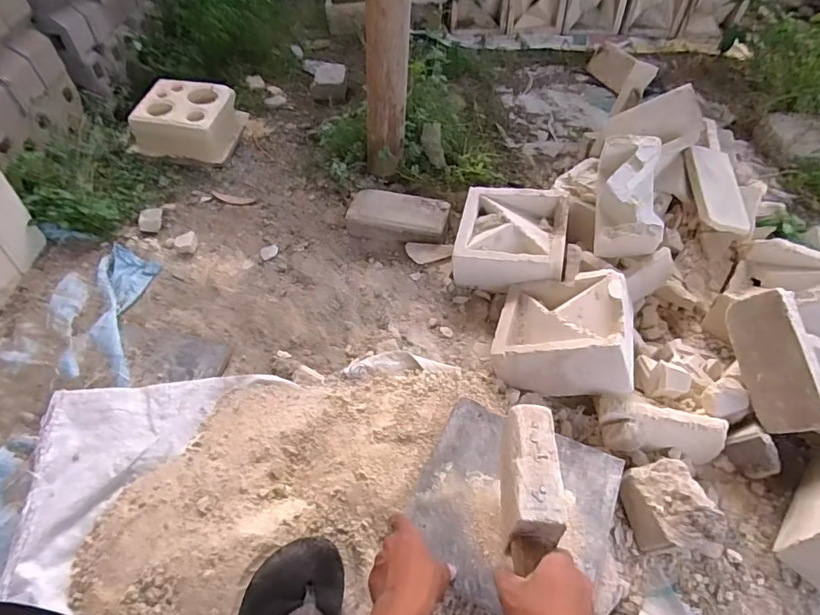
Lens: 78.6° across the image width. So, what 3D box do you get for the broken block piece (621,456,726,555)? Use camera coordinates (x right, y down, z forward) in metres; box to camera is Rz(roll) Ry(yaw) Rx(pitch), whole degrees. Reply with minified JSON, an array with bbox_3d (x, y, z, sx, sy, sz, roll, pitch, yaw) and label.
[{"bbox_3d":[0.338,0.265,0.654,0.064,0.103,0.118,-6,51,-5],"label":"broken block piece"}]

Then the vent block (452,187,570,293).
[{"bbox_3d":[0.199,-0.134,0.986,0.204,0.094,0.211,11,51,9],"label":"vent block"}]

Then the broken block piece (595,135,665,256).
[{"bbox_3d":[0.404,-0.198,0.926,0.102,0.110,0.216,5,77,5],"label":"broken block piece"}]

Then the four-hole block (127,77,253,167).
[{"bbox_3d":[-0.594,-0.506,1.351,0.239,0.100,0.241,5,51,4],"label":"four-hole block"}]

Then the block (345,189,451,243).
[{"bbox_3d":[-0.024,-0.194,1.076,0.212,0.053,0.115,9,51,7],"label":"block"}]

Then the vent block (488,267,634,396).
[{"bbox_3d":[0.261,0.042,0.842,0.203,0.103,0.209,-6,34,29],"label":"vent block"}]

